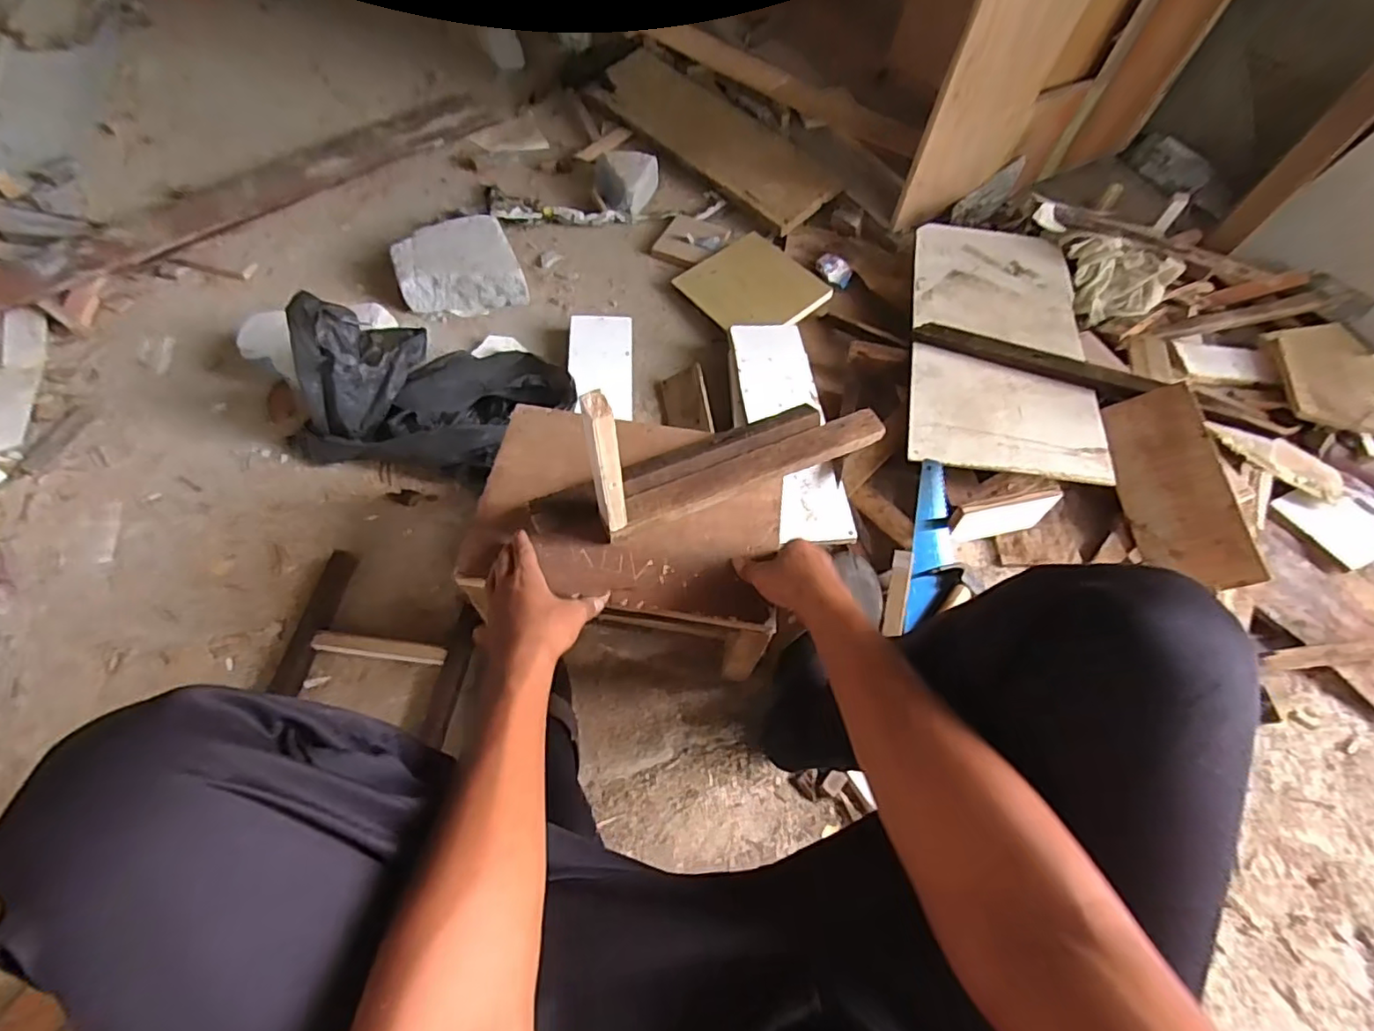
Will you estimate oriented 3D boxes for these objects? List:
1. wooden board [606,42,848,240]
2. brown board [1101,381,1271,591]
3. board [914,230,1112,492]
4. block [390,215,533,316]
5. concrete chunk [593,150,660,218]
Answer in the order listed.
[{"bbox_3d":[0.050,-0.834,1.309,0.185,0.019,0.645,-41,69,-8],"label":"wooden board"},{"bbox_3d":[0.673,-0.033,0.830,0.029,0.118,0.278,-4,76,-54],"label":"brown board"},{"bbox_3d":[0.500,-0.301,0.975,0.260,0.024,0.545,6,60,8],"label":"board"},{"bbox_3d":[-0.406,-0.440,1.067,0.201,0.066,0.184,-18,65,-12],"label":"block"},{"bbox_3d":[-0.122,-0.664,1.202,0.128,0.054,0.115,0,62,-3],"label":"concrete chunk"}]

